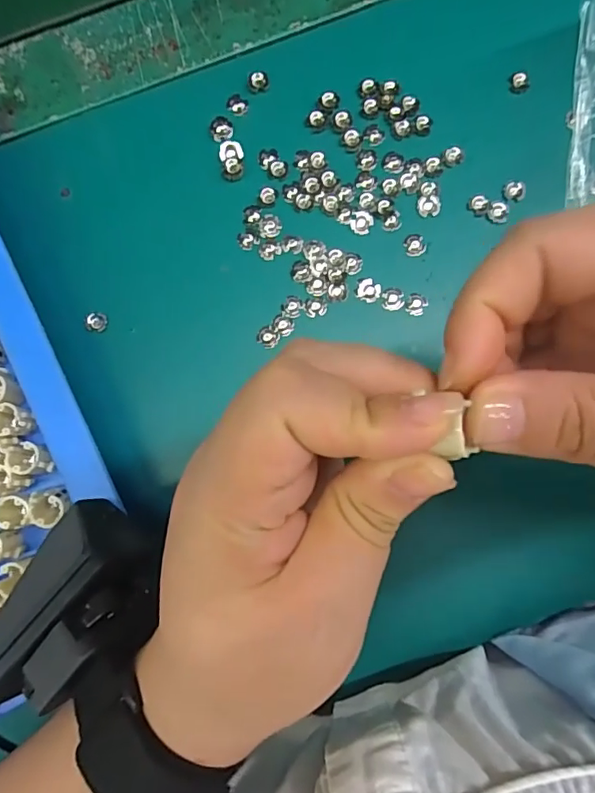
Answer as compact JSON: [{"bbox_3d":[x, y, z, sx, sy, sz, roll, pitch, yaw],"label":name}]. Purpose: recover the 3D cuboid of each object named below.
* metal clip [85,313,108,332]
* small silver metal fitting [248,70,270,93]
[{"bbox_3d":[-0.096,-0.036,0.252,0.010,0.004,0.009,8,83,3],"label":"metal clip"},{"bbox_3d":[-0.020,-0.156,0.260,0.010,0.004,0.010,0,90,4],"label":"small silver metal fitting"}]

